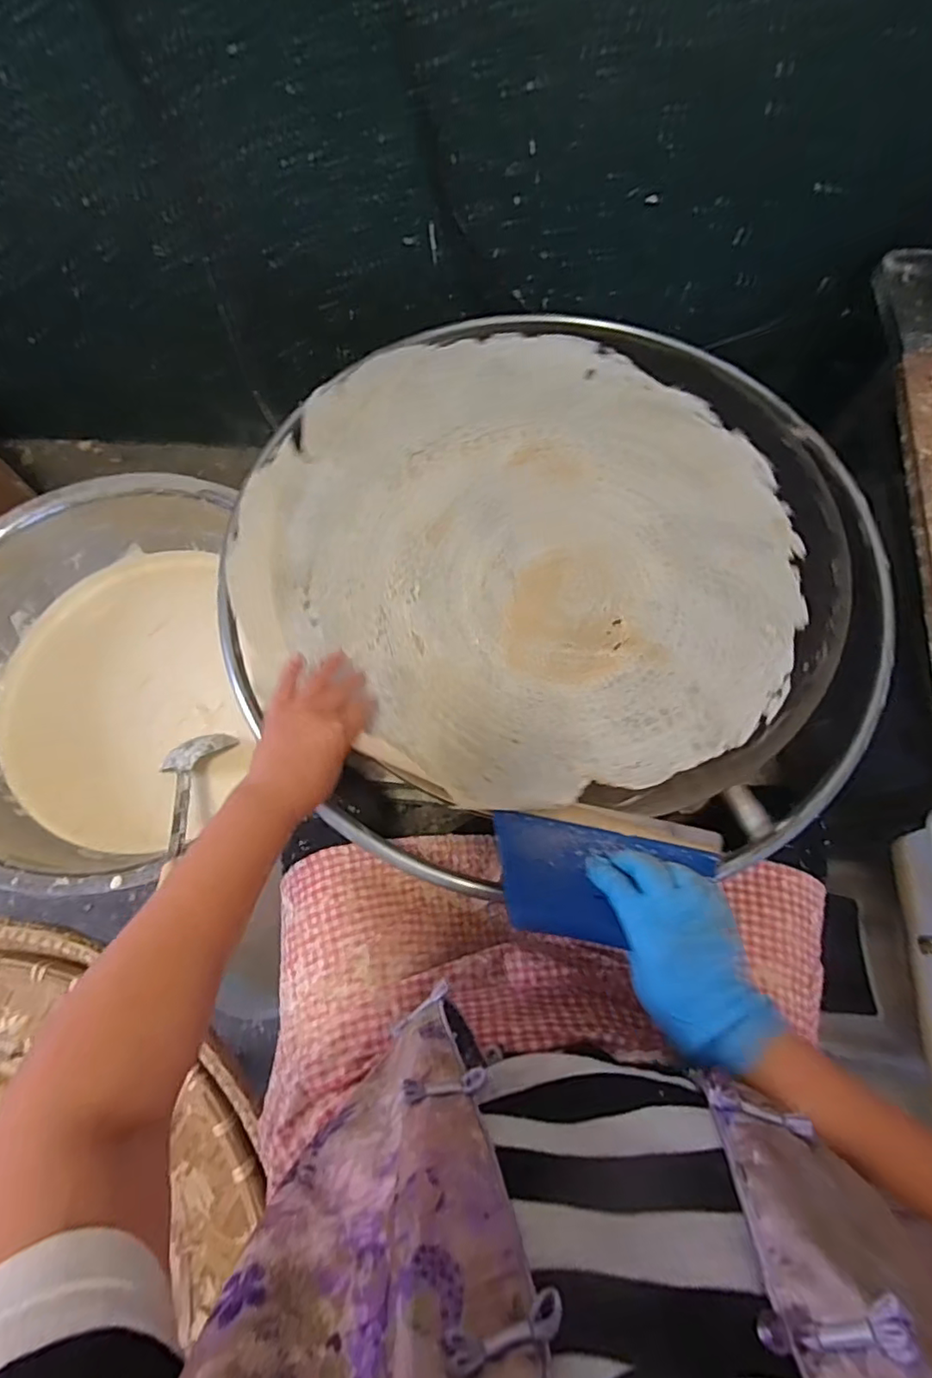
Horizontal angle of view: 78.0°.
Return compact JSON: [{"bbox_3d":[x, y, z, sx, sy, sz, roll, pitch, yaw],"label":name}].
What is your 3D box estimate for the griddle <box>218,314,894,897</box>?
[{"bbox_3d":[0.102,-0.115,0.588,0.622,0.067,0.616,0,72,-1],"label":"griddle"}]

